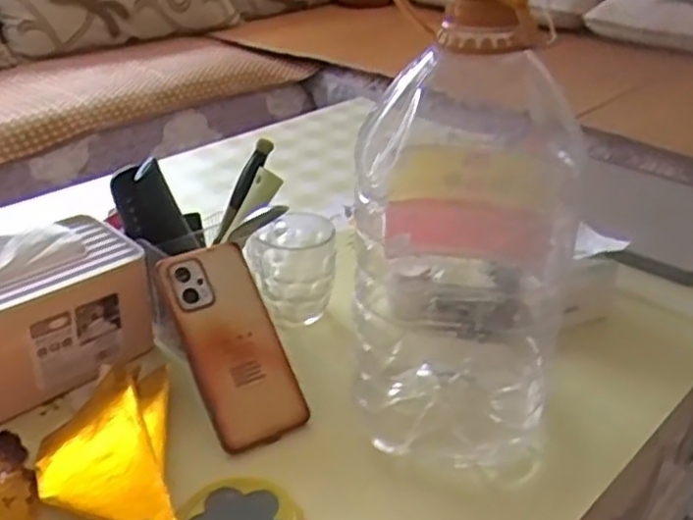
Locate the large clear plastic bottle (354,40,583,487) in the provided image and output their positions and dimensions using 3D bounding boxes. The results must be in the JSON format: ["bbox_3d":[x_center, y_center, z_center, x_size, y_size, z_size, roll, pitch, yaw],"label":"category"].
[{"bbox_3d":[0.088,-0.013,0.521,0.148,0.284,0.180,9,31,13],"label":"large clear plastic bottle"}]

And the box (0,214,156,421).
[{"bbox_3d":[-0.265,0.040,0.609,0.175,0.095,0.126,-25,39,-38],"label":"box"}]

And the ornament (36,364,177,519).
[{"bbox_3d":[-0.174,0.138,0.513,0.092,0.031,0.182,-7,31,-14],"label":"ornament"}]

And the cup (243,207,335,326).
[{"bbox_3d":[-0.051,0.009,0.691,0.078,0.088,0.080,1,30,-1],"label":"cup"}]

